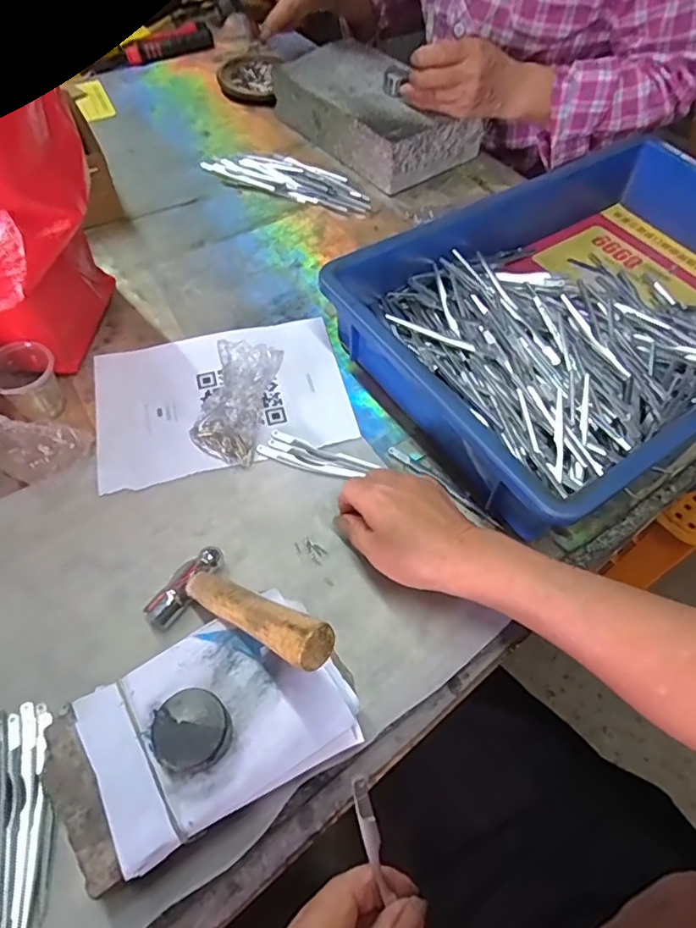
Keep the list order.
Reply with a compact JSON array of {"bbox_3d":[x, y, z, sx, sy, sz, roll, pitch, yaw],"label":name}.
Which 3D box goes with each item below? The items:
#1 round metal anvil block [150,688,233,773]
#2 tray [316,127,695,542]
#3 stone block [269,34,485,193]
[{"bbox_3d":[-0.082,0.142,0.299,0.038,0.020,0.036,1,57,-2],"label":"round metal anvil block"},{"bbox_3d":[0.224,-0.147,0.519,0.434,0.086,0.299,-29,64,-21],"label":"tray"},{"bbox_3d":[0.032,-0.444,0.704,0.142,0.069,0.231,-36,67,-24],"label":"stone block"}]

